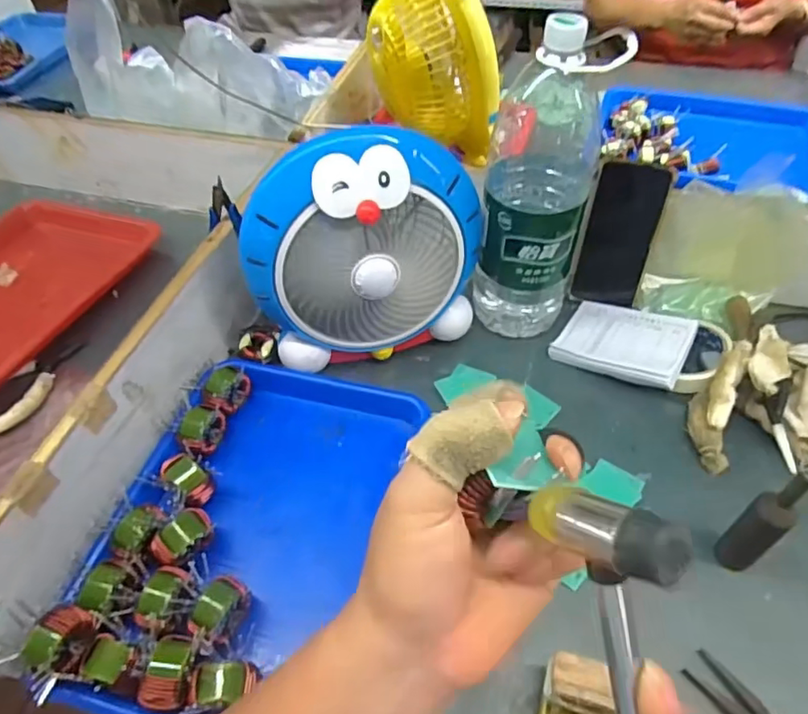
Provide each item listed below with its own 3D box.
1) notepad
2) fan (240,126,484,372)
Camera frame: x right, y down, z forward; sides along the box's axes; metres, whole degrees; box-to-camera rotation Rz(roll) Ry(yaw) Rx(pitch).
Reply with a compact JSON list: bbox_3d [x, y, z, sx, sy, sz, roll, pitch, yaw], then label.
[{"bbox_3d":[0.241,-0.019,0.637,0.134,0.010,0.101,18,50,37],"label":"notepad"},{"bbox_3d":[-0.035,-0.095,0.578,0.232,0.236,0.078,-11,50,-6],"label":"fan"}]

